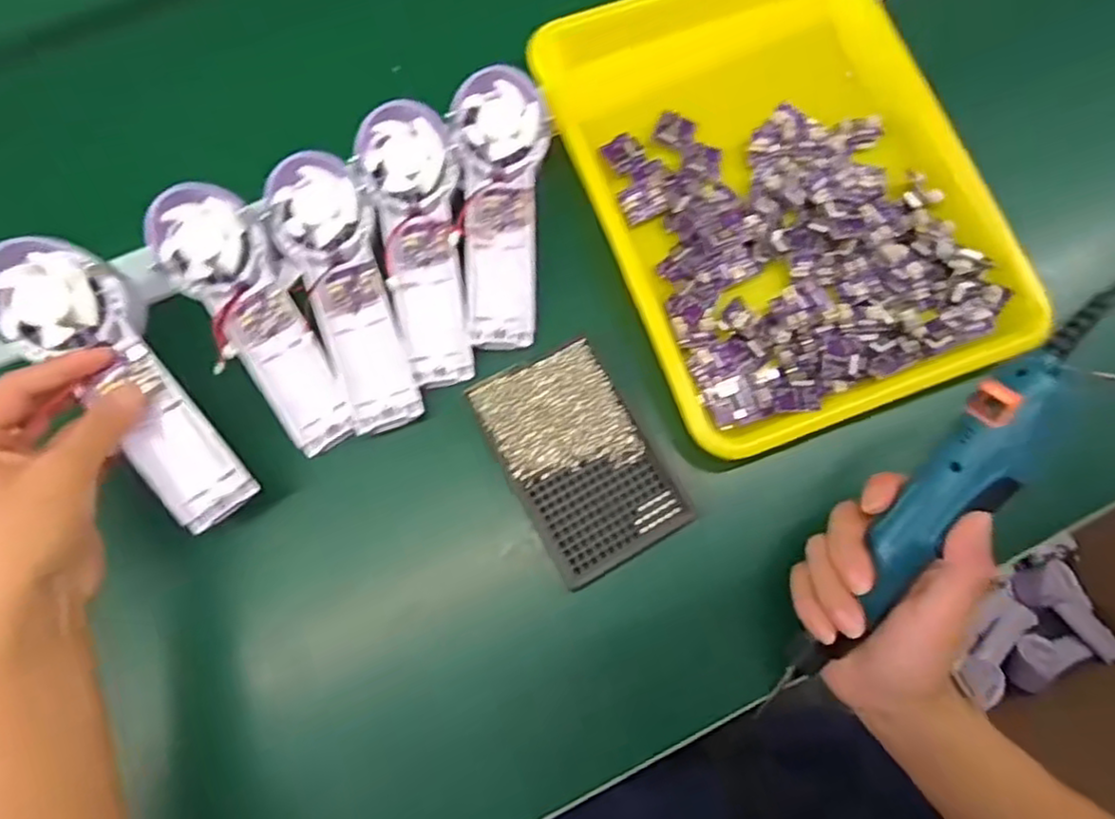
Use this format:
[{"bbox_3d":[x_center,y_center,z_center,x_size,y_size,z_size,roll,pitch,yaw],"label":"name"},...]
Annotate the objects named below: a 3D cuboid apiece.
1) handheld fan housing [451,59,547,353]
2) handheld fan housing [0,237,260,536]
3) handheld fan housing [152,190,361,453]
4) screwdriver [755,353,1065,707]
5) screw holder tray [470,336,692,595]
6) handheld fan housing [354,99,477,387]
[{"bbox_3d":[-0.037,-0.131,0.446,0.056,0.025,0.176,-1,90,-1],"label":"handheld fan housing"},{"bbox_3d":[-0.243,-0.012,0.379,0.058,0.045,0.176,-35,101,-8],"label":"handheld fan housing"},{"bbox_3d":[-0.188,-0.054,0.419,0.060,0.029,0.177,-31,94,-8],"label":"handheld fan housing"},{"bbox_3d":[0.183,0.062,0.340,0.029,0.028,0.199,29,110,6],"label":"screwdriver"},{"bbox_3d":[0.012,0.029,0.418,0.087,0.013,0.137,-29,79,-7],"label":"screw holder tray"},{"bbox_3d":[-0.088,-0.105,0.439,0.056,0.023,0.175,-10,93,-3],"label":"handheld fan housing"}]

